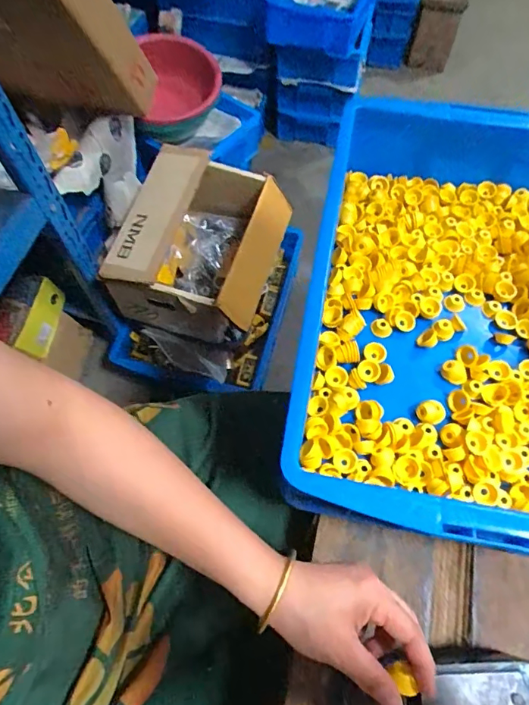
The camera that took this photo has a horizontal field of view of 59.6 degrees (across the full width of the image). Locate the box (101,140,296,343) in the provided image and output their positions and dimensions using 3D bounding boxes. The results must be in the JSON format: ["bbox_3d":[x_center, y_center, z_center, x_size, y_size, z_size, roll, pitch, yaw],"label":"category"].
[{"bbox_3d":[-0.132,-0.215,0.957,0.294,0.219,0.309,14,65,9],"label":"box"}]

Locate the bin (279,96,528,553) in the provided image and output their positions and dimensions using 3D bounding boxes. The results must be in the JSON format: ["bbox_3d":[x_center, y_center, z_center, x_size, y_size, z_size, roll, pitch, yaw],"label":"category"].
[{"bbox_3d":[0.235,-0.052,0.501,0.336,0.110,0.494,9,64,6],"label":"bin"}]

